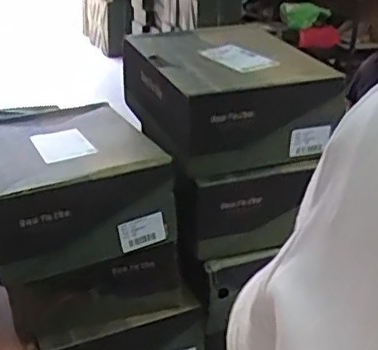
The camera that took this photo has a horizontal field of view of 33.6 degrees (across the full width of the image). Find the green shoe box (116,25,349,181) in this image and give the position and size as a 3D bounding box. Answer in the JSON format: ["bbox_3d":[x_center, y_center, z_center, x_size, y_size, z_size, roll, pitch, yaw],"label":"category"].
[{"bbox_3d":[0.050,-0.135,1.018,0.264,0.140,0.303,-7,25,-21],"label":"green shoe box"}]

